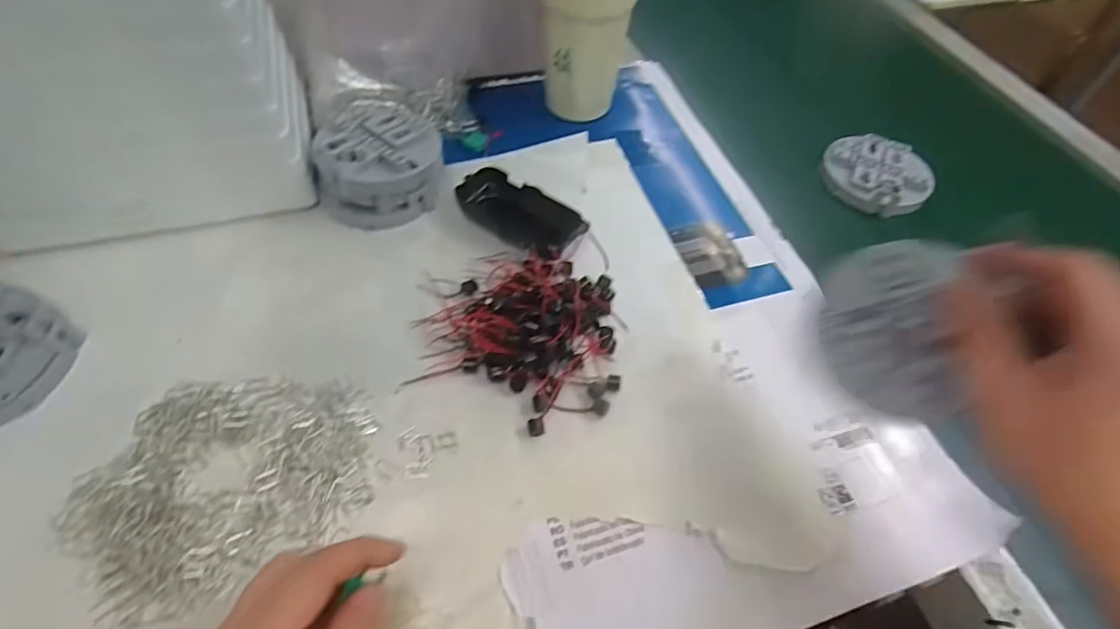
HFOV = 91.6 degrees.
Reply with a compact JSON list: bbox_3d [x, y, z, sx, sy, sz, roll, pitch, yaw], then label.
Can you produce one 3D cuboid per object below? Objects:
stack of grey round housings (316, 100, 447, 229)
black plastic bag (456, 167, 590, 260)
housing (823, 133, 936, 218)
[{"bbox_3d":[-0.157,-0.131,0.473,0.101,0.054,0.101,10,55,3],"label":"stack of grey round housings"},{"bbox_3d":[-0.034,-0.087,0.472,0.111,0.025,0.059,33,60,18],"label":"black plastic bag"},{"bbox_3d":[0.318,-0.142,0.547,0.100,0.020,0.093,2,55,-3],"label":"housing"}]

